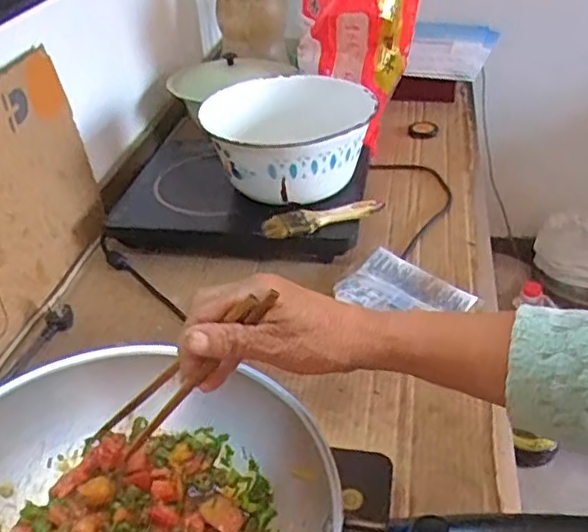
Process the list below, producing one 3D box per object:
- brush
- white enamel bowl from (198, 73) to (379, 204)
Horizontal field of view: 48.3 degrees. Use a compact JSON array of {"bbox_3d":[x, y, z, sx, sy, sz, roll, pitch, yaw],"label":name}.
[{"bbox_3d":[0.041,-0.067,0.886,0.167,0.020,0.033,-14,37,-13],"label":"brush"},{"bbox_3d":[0.002,-0.195,0.975,0.234,0.106,0.256,-3,36,2],"label":"white enamel bowl"}]

